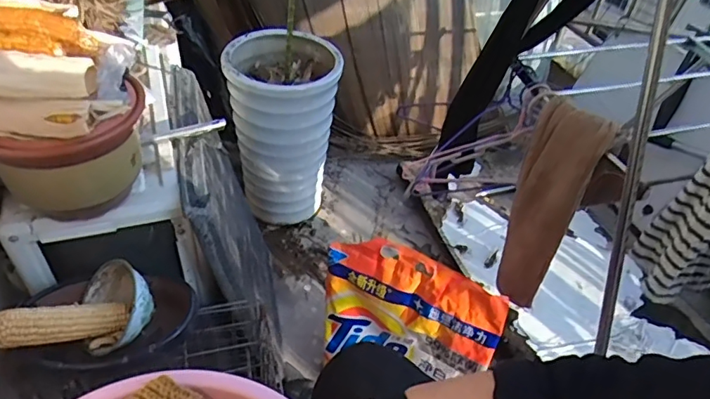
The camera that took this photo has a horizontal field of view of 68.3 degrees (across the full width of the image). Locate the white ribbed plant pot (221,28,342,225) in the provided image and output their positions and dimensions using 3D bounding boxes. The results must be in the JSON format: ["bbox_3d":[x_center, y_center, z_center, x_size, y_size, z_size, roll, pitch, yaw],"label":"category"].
[{"bbox_3d":[-0.183,-0.164,1.352,0.247,0.471,0.237,3,43,-4],"label":"white ribbed plant pot"}]

